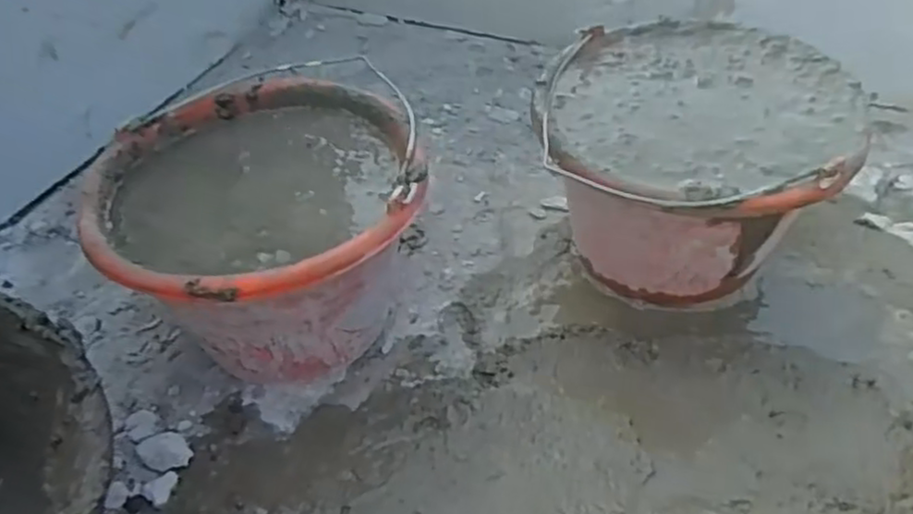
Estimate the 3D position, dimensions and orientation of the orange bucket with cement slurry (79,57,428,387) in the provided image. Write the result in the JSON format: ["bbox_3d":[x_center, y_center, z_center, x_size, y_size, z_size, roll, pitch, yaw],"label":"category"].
[{"bbox_3d":[-0.141,-0.011,0.565,0.225,0.151,0.235,-14,43,-9],"label":"orange bucket with cement slurry"}]

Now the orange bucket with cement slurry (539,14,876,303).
[{"bbox_3d":[0.185,-0.063,0.594,0.224,0.157,0.232,-3,43,3],"label":"orange bucket with cement slurry"}]

